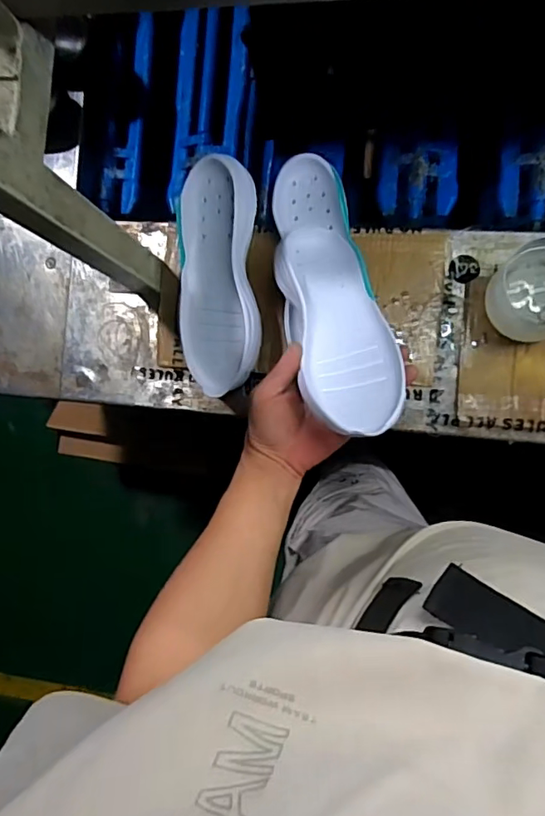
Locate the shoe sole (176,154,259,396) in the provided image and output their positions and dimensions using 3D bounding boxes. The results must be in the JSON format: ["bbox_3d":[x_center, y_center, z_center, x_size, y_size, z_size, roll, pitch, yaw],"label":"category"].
[{"bbox_3d":[-0.064,-0.143,0.591,0.089,0.051,0.246,-1,89,9],"label":"shoe sole"}]

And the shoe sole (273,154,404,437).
[{"bbox_3d":[0.063,-0.083,0.509,0.088,0.033,0.242,-16,60,8],"label":"shoe sole"}]

